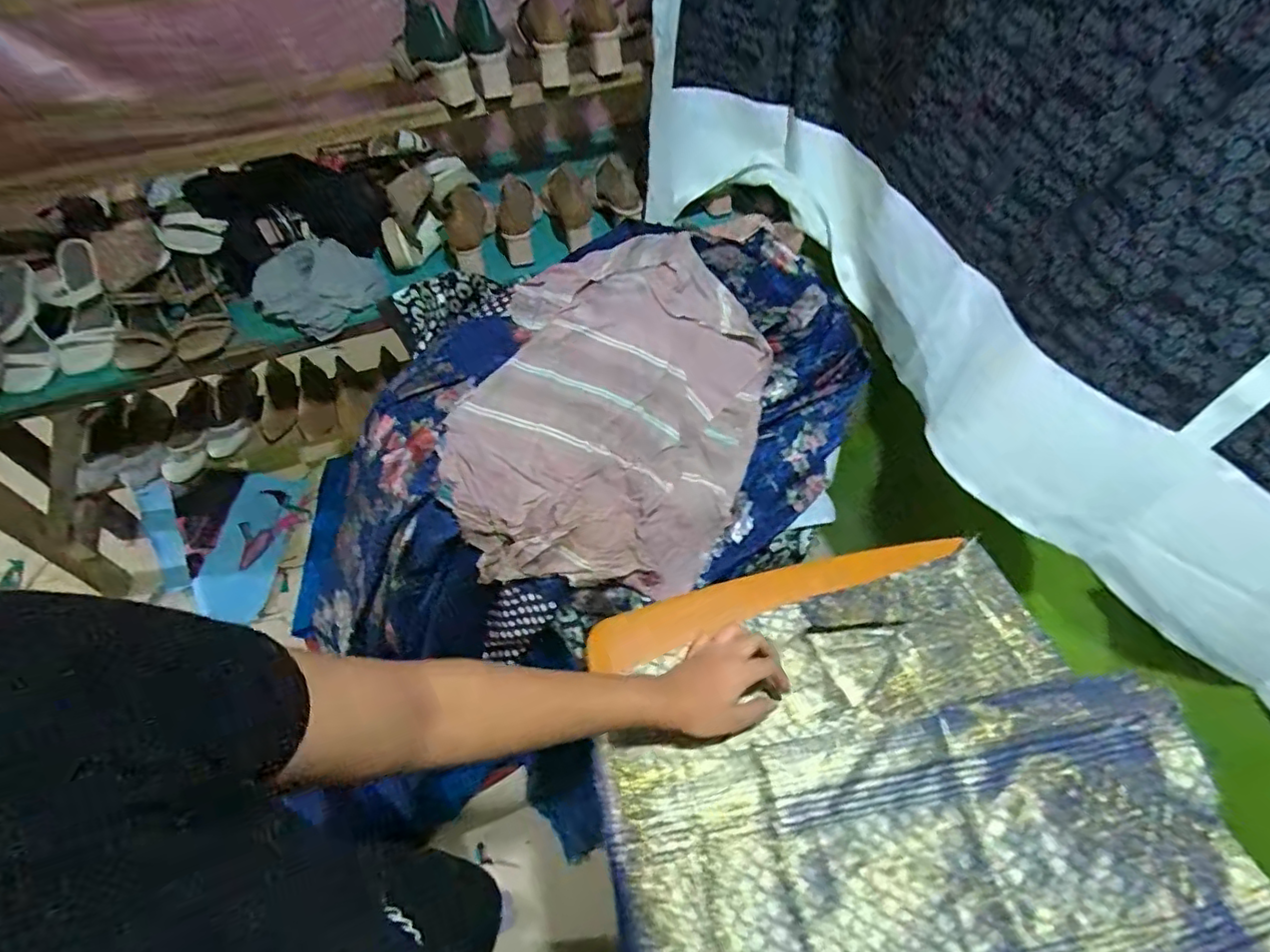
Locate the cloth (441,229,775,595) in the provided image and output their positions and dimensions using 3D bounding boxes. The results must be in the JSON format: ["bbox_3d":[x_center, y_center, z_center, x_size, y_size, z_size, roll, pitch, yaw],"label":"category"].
[{"bbox_3d":[-0.034,-0.106,0.843,0.397,0.179,0.508,15,57,10],"label":"cloth"}]

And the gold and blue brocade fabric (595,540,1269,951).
[{"bbox_3d":[0.248,0.295,0.535,0.535,0.031,0.409,-11,57,-7],"label":"gold and blue brocade fabric"}]

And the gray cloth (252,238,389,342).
[{"bbox_3d":[-0.544,-0.330,1.039,0.206,0.076,0.153,-28,60,-17],"label":"gray cloth"}]

